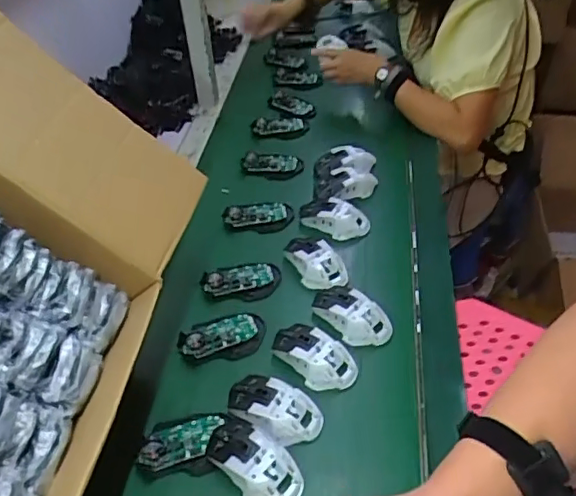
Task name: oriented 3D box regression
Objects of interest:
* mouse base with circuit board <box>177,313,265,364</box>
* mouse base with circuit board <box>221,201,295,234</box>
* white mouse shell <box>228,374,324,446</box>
[{"bbox_3d":[-0.090,0.116,0.761,0.113,0.028,0.070,-9,44,-4],"label":"mouse base with circuit board"},{"bbox_3d":[-0.050,-0.054,0.941,0.117,0.018,0.072,-7,44,-2],"label":"mouse base with circuit board"},{"bbox_3d":[-0.018,0.186,0.664,0.113,0.029,0.067,23,51,26],"label":"white mouse shell"}]

